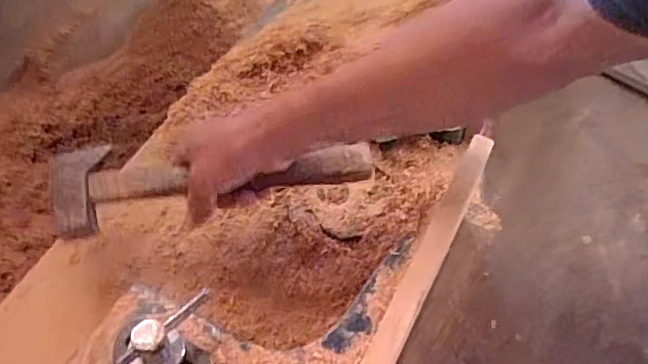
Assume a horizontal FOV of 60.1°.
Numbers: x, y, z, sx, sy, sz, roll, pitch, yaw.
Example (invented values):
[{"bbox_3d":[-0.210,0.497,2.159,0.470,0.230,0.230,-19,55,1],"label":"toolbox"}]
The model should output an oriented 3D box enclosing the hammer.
[{"bbox_3d":[-0.102,-0.002,0.522,0.294,0.029,0.090,-4,52,-6],"label":"hammer"}]

